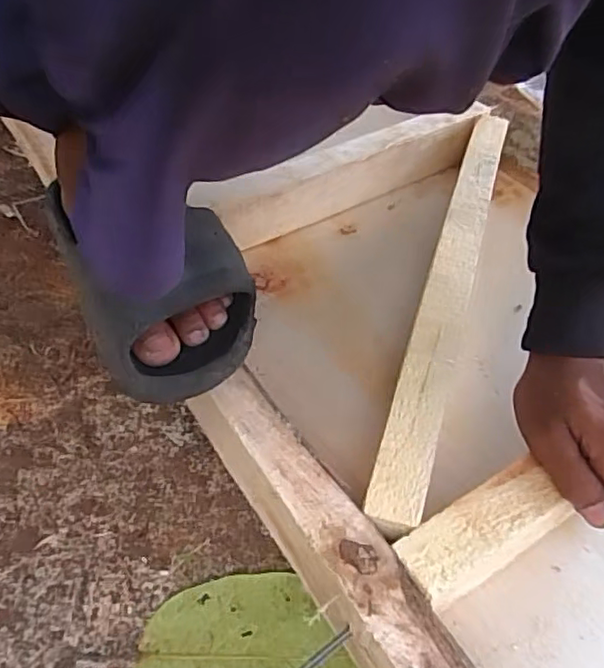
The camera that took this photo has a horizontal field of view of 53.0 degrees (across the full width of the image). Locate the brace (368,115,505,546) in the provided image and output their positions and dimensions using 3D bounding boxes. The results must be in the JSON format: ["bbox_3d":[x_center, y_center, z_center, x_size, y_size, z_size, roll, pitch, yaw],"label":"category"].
[{"bbox_3d":[0.125,-0.057,0.500,0.036,0.020,0.477,16,48,9],"label":"brace"}]

